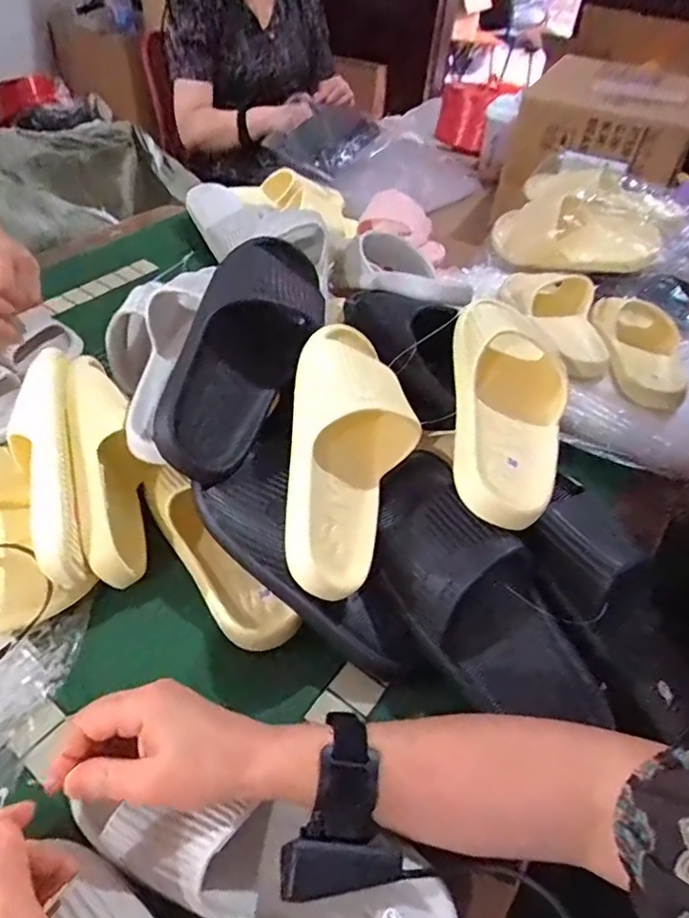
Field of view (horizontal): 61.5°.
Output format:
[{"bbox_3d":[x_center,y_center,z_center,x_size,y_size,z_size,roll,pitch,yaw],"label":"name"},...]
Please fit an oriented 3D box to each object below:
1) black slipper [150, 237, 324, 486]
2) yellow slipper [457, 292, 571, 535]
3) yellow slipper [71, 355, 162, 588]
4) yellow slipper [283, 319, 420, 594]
[{"bbox_3d":[-0.089,-0.105,0.540,0.102,0.070,0.272,16,66,9],"label":"black slipper"},{"bbox_3d":[0.142,-0.053,0.509,0.103,0.069,0.239,7,66,-1],"label":"yellow slipper"},{"bbox_3d":[-0.219,0.008,0.556,0.068,0.095,0.237,-9,62,-16],"label":"yellow slipper"},{"bbox_3d":[0.000,-0.005,0.501,0.106,0.078,0.248,16,56,-23],"label":"yellow slipper"}]

